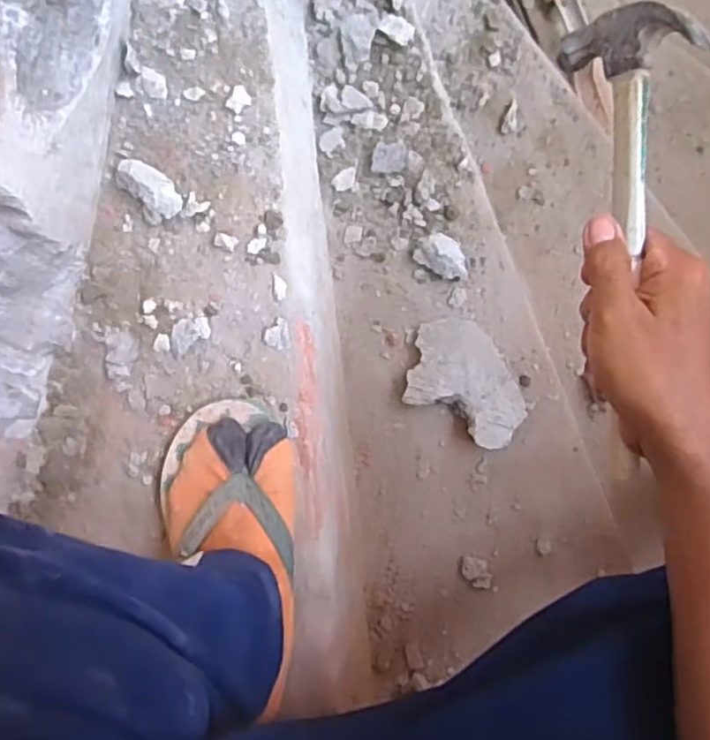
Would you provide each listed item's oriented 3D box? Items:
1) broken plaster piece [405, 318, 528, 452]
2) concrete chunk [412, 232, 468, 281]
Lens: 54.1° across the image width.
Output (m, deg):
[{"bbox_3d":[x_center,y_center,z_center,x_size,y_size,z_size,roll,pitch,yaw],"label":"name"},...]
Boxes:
[{"bbox_3d":[0.118,0.010,0.720,0.129,0.032,0.100,29,97,7],"label":"broken plaster piece"},{"bbox_3d":[0.093,-0.118,0.722,0.059,0.016,0.037,32,98,6],"label":"concrete chunk"}]

